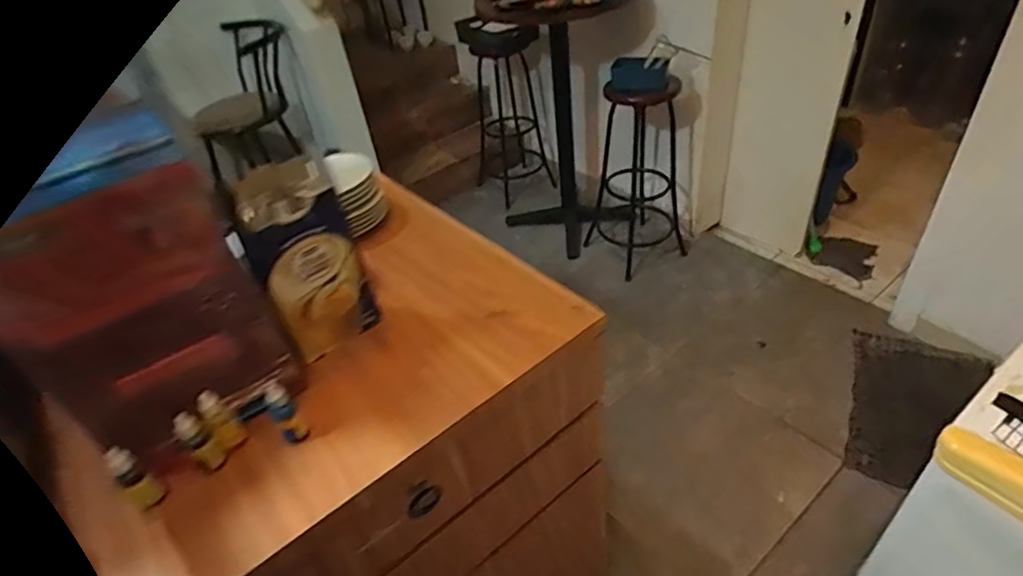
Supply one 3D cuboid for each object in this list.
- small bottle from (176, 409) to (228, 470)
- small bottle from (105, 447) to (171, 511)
[{"bbox_3d":[-0.334,0.167,0.615,0.027,0.079,0.026,-35,46,-29],"label":"small bottle"},{"bbox_3d":[-0.392,0.197,0.595,0.031,0.093,0.029,21,45,31],"label":"small bottle"}]

